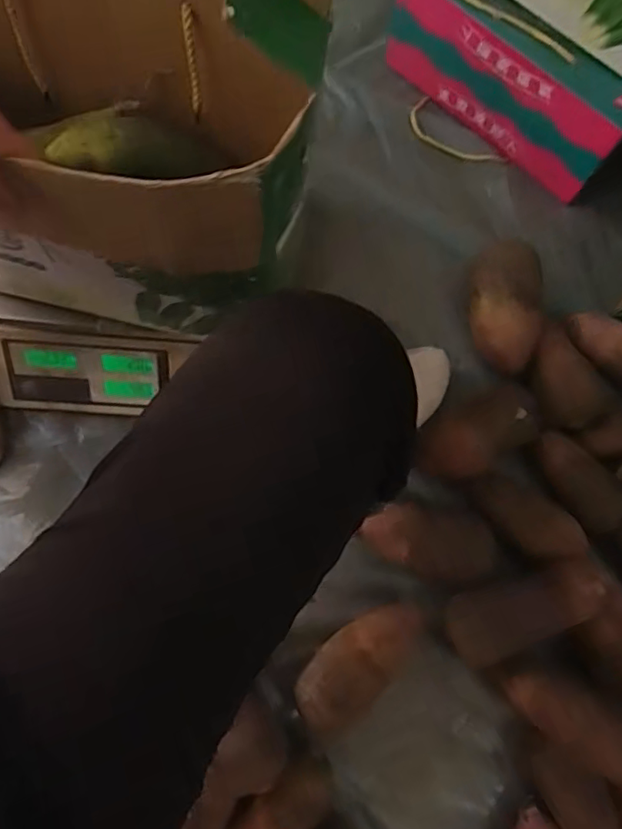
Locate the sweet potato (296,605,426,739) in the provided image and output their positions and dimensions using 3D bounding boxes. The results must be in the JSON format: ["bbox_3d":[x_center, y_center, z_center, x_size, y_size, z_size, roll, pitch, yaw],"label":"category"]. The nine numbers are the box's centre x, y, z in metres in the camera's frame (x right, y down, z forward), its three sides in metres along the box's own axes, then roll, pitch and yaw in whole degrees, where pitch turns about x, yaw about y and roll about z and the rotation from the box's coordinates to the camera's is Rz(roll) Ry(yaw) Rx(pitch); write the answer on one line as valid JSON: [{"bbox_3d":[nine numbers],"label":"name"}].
[{"bbox_3d":[0.051,0.255,0.601,0.155,0.059,0.071,-44,81,-11],"label":"sweet potato"}]

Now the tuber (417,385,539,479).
[{"bbox_3d":[0.193,0.020,0.657,0.143,0.054,0.076,-30,78,-8],"label":"tuber"}]

